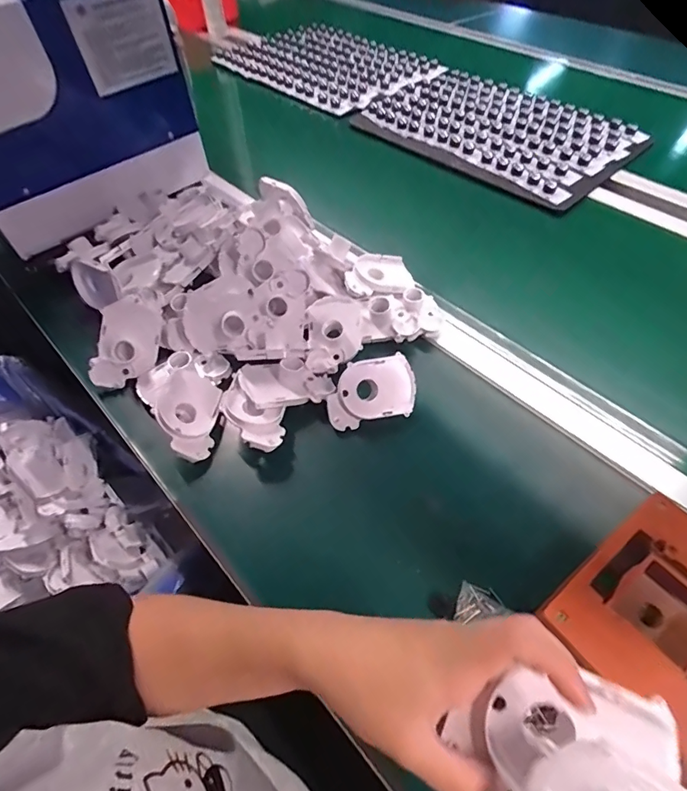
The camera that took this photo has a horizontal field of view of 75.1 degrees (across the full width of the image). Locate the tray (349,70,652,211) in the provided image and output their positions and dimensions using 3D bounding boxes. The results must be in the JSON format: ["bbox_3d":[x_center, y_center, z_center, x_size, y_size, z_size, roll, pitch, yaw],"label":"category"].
[{"bbox_3d":[0.296,-0.526,0.882,0.322,0.033,0.485,-37,61,-22],"label":"tray"}]

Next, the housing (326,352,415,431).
[{"bbox_3d":[0.029,-0.004,0.504,0.101,0.023,0.068,-17,96,-10],"label":"housing"}]

